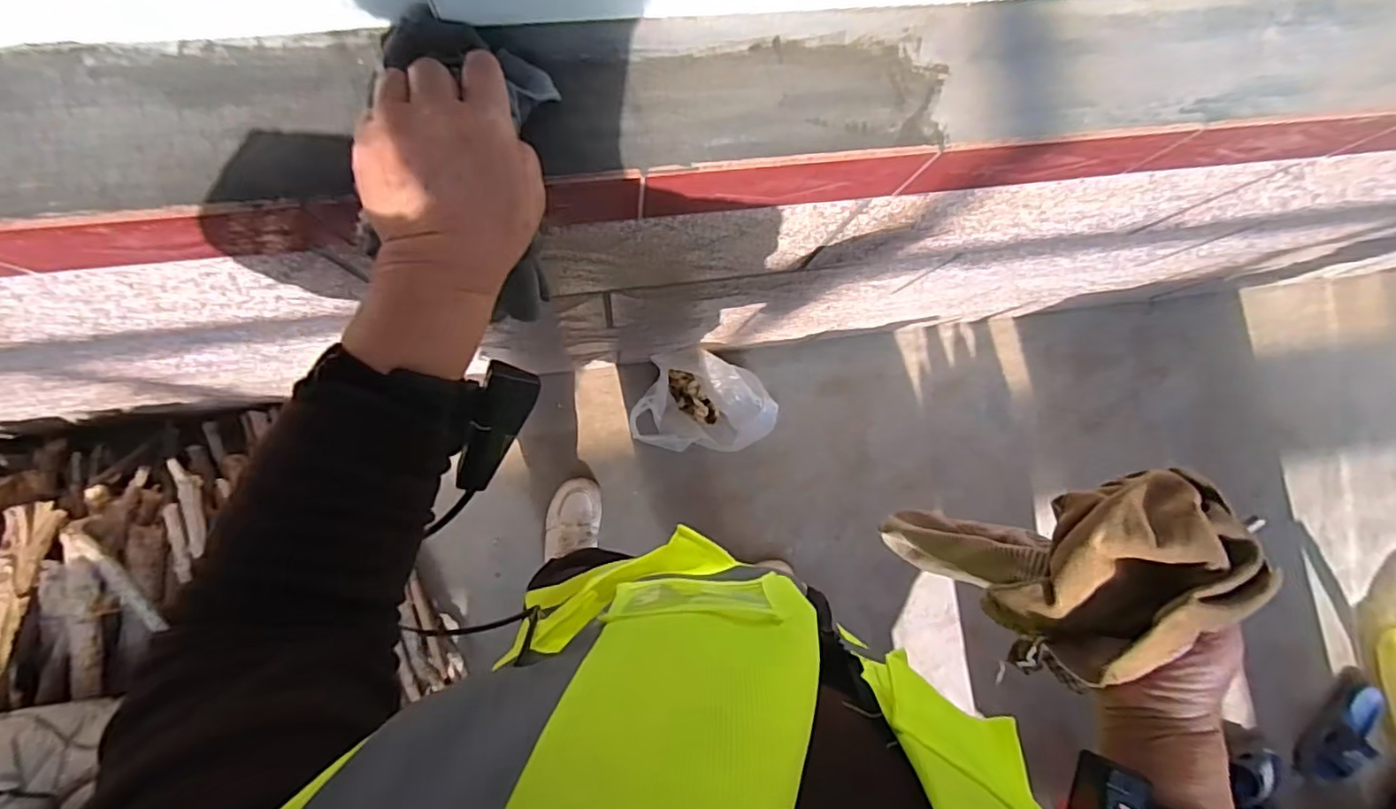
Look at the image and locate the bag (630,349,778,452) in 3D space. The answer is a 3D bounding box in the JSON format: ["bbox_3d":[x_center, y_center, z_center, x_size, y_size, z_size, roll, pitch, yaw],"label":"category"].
[{"bbox_3d":[0.009,-0.002,1.196,0.255,0.209,0.179,-1,87,-7],"label":"bag"}]

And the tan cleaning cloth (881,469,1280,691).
[{"bbox_3d":[0.225,0.116,0.463,0.082,0.302,0.127,38,76,-7],"label":"tan cleaning cloth"}]

